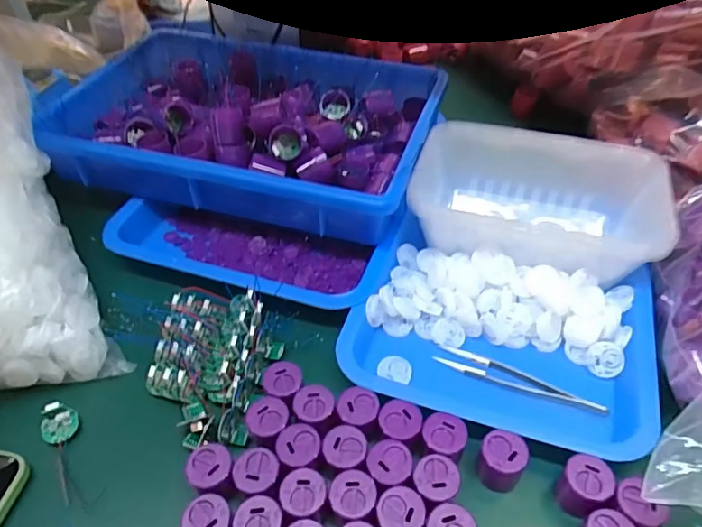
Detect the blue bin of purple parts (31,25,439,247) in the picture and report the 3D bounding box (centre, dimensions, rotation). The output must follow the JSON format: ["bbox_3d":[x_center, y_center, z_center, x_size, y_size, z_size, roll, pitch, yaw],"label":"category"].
[{"bbox_3d":[-0.098,-0.145,0.543,0.354,0.091,0.239,12,47,13],"label":"blue bin of purple parts"}]

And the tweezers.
[{"bbox_3d":[0.124,0.087,0.386,0.122,0.008,0.019,18,49,19],"label":"tweezers"}]

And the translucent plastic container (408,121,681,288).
[{"bbox_3d":[0.166,-0.052,0.481,0.214,0.077,0.139,8,47,10],"label":"translucent plastic container"}]

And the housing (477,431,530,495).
[{"bbox_3d":[0.098,0.129,0.337,0.028,0.032,0.026,-1,46,1],"label":"housing"}]

